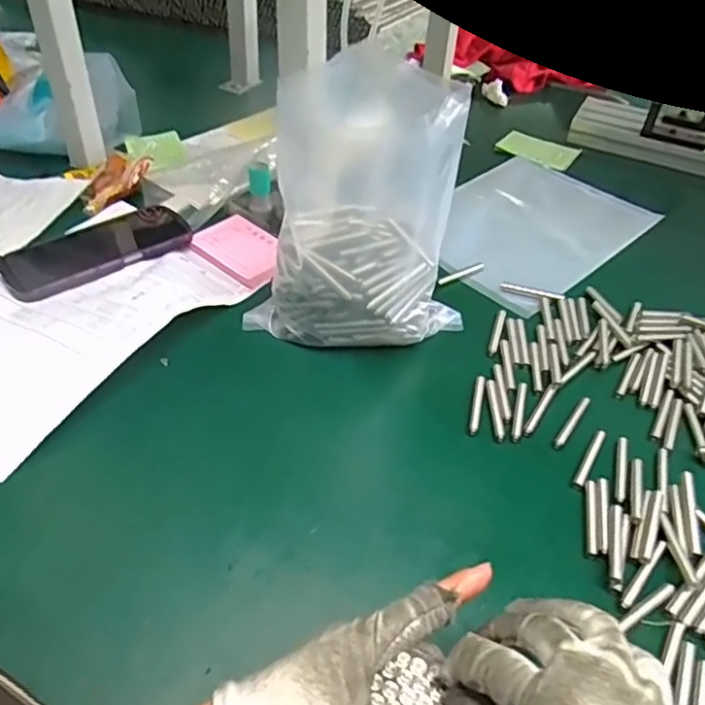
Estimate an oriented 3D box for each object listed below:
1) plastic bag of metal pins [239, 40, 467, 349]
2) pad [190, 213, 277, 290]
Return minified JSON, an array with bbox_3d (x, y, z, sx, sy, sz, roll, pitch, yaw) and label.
[{"bbox_3d":[0.005,-0.101,0.490,0.176,0.205,0.090,3,43,0],"label":"plastic bag of metal pins"},{"bbox_3d":[-0.105,-0.100,0.615,0.068,0.011,0.105,-31,53,-30],"label":"pad"}]

